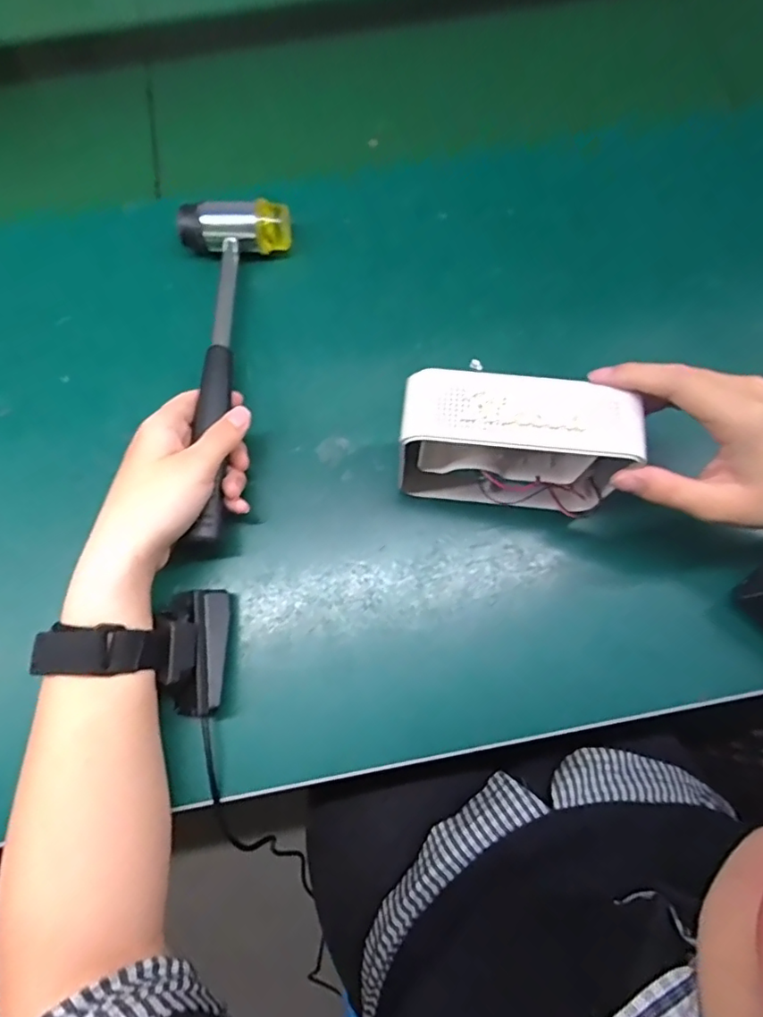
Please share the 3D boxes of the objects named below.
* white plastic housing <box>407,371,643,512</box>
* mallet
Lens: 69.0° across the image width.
[{"bbox_3d":[0.073,-0.035,0.317,0.122,0.081,0.047,2,71,1],"label":"white plastic housing"},{"bbox_3d":[-0.107,-0.097,0.372,0.075,0.029,0.251,0,73,0],"label":"mallet"}]

